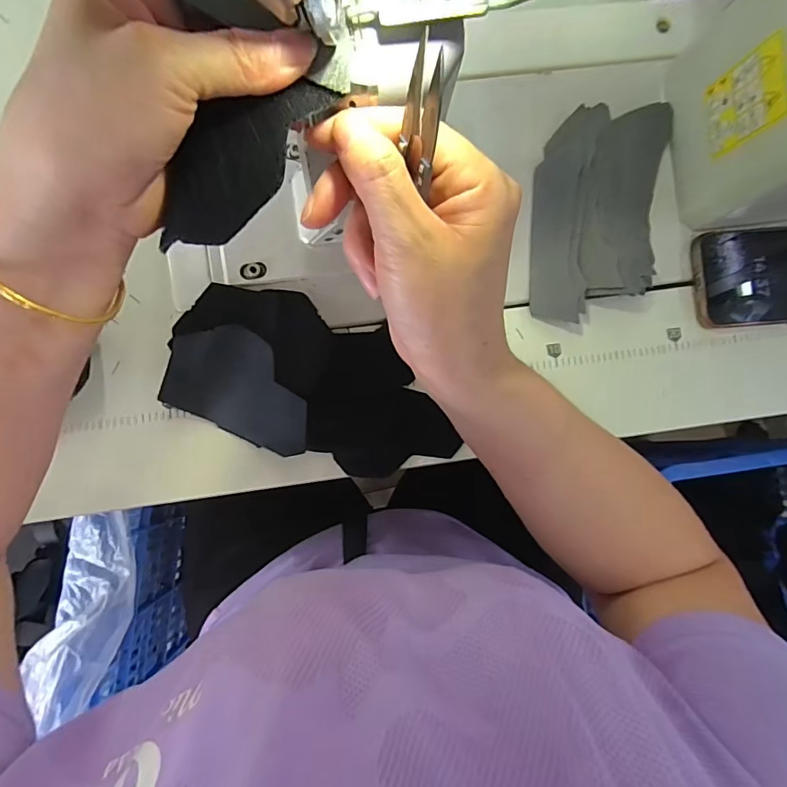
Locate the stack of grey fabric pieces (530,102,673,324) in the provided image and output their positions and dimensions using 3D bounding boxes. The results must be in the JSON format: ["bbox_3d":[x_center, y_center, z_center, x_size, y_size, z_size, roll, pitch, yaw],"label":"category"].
[{"bbox_3d":[0.160,-0.140,0.355,0.098,0.023,0.165,3,90,1],"label":"stack of grey fabric pieces"}]

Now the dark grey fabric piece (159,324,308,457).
[{"bbox_3d":[-0.110,-0.006,0.340,0.112,0.006,0.071,25,83,0],"label":"dark grey fabric piece"}]

